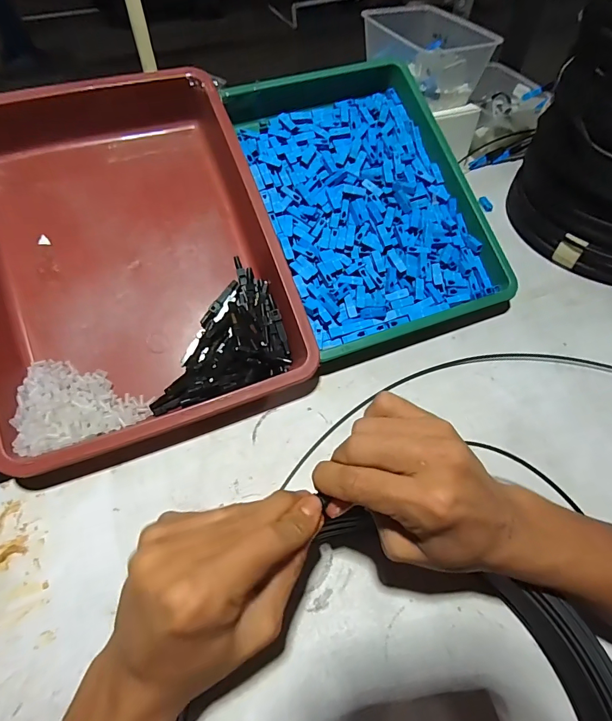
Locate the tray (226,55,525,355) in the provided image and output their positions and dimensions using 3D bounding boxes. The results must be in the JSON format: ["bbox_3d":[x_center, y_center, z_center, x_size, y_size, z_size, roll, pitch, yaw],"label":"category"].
[{"bbox_3d":[0.065,-0.178,0.430,0.216,0.036,0.323,-19,78,-10],"label":"tray"}]

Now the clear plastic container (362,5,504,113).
[{"bbox_3d":[0.157,-0.414,0.545,0.105,0.077,0.165,-22,55,-14],"label":"clear plastic container"}]

